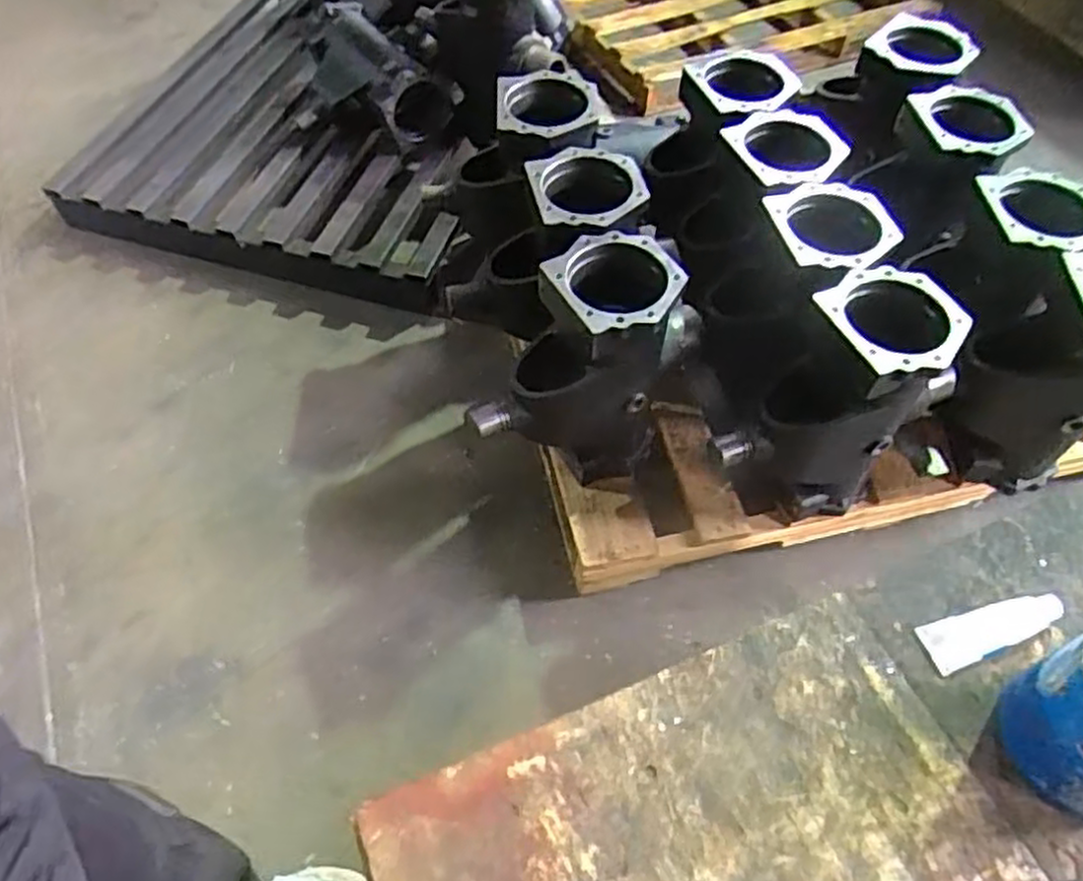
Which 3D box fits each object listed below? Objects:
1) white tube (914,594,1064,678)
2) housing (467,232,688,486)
[{"bbox_3d":[0.481,0.198,0.810,0.151,0.024,0.051,-19,59,-11],"label":"white tube"},{"bbox_3d":[0.046,-0.090,1.236,0.313,0.426,0.189,-17,58,-11],"label":"housing"}]

